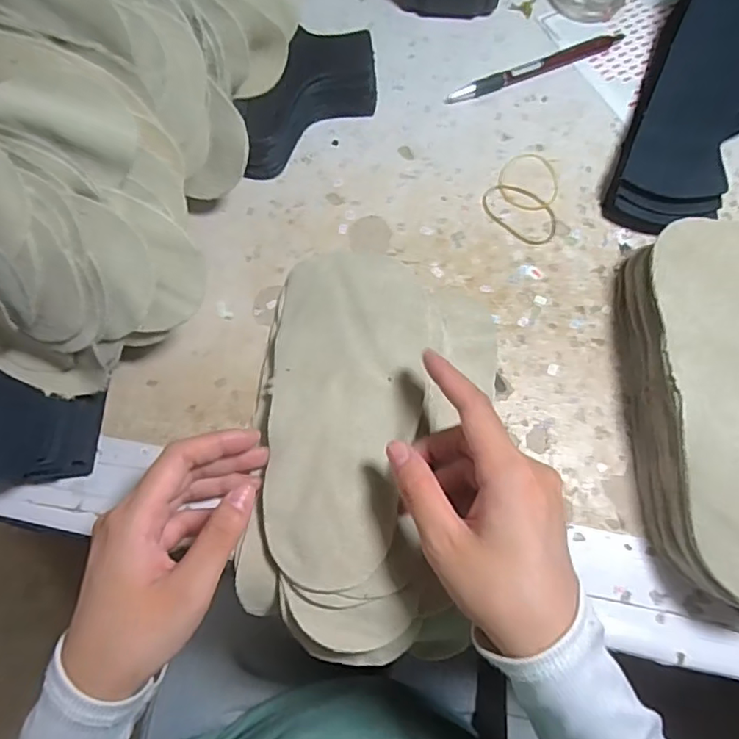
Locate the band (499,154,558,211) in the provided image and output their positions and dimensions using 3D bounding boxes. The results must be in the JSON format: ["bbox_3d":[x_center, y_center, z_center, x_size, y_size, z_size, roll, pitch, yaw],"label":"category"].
[{"bbox_3d":[0.113,-0.134,0.401,0.041,0.004,0.048,8,72,4],"label":"band"}]

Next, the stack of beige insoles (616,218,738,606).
[{"bbox_3d":[0.200,0.019,0.319,0.108,0.057,0.209,5,72,3],"label":"stack of beige insoles"}]

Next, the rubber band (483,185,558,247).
[{"bbox_3d":[0.104,-0.109,0.391,0.035,0.004,0.057,-42,76,-12],"label":"rubber band"}]

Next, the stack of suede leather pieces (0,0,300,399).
[{"bbox_3d":[-0.197,-0.152,0.319,0.242,0.112,0.287,12,72,5],"label":"stack of suede leather pieces"}]

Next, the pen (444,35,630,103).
[{"bbox_3d":[0.127,-0.230,0.430,0.150,0.009,0.015,-25,73,-7],"label":"pen"}]

